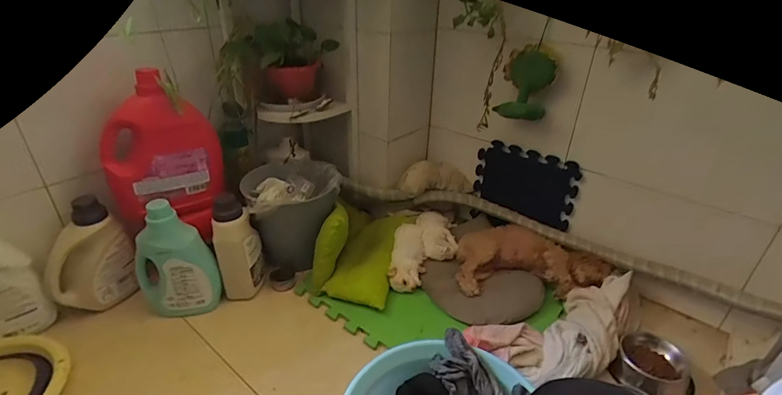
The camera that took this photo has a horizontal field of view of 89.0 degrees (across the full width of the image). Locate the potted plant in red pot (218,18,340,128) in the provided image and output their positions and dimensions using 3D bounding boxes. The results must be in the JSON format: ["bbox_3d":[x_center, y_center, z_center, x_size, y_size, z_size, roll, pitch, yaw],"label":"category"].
[{"bbox_3d":[-0.318,-0.355,1.099,0.272,0.238,0.174,-18,35,-30],"label":"potted plant in red pot"}]

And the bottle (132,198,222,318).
[{"bbox_3d":[-0.508,0.148,0.929,0.158,0.293,0.089,-19,36,-31],"label":"bottle"}]

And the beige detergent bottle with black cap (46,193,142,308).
[{"bbox_3d":[-0.715,0.142,0.946,0.085,0.247,0.175,14,32,20],"label":"beige detergent bottle with black cap"}]

